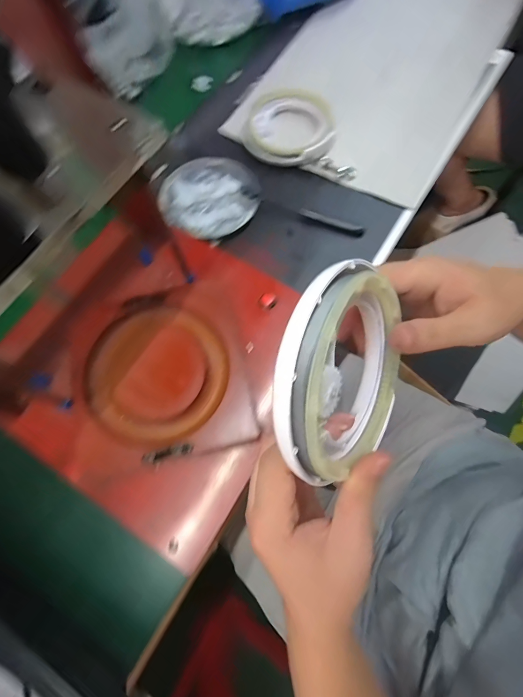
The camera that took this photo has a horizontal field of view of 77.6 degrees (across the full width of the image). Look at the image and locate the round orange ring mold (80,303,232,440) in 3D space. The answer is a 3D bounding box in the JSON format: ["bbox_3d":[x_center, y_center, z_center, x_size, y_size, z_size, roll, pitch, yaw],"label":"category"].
[{"bbox_3d":[-0.097,0.023,0.310,0.126,0.024,0.121,-1,71,2],"label":"round orange ring mold"}]

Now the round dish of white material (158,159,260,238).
[{"bbox_3d":[-0.072,-0.210,0.448,0.133,0.015,0.121,-1,71,2],"label":"round dish of white material"}]

